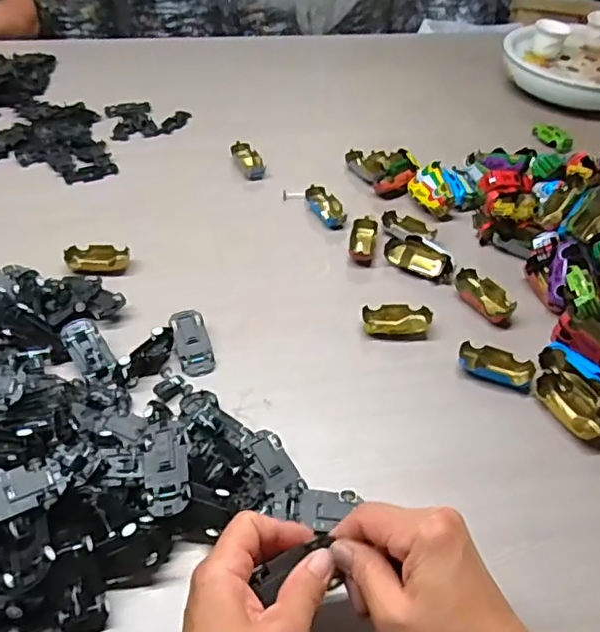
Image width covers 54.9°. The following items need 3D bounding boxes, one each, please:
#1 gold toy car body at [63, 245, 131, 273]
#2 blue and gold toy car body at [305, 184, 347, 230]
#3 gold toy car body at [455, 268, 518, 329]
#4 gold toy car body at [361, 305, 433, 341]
[{"bbox_3d":[-0.209,-0.058,0.597,0.062,0.016,0.031,-4,46,-6],"label":"gold toy car body"},{"bbox_3d":[0.031,-0.128,0.676,0.029,0.017,0.064,-15,49,-16],"label":"blue and gold toy car body"},{"bbox_3d":[0.183,-0.020,0.571,0.030,0.017,0.069,-24,52,-23],"label":"gold toy car body"},{"bbox_3d":[0.092,0.005,0.548,0.063,0.014,0.035,5,46,3],"label":"gold toy car body"}]

